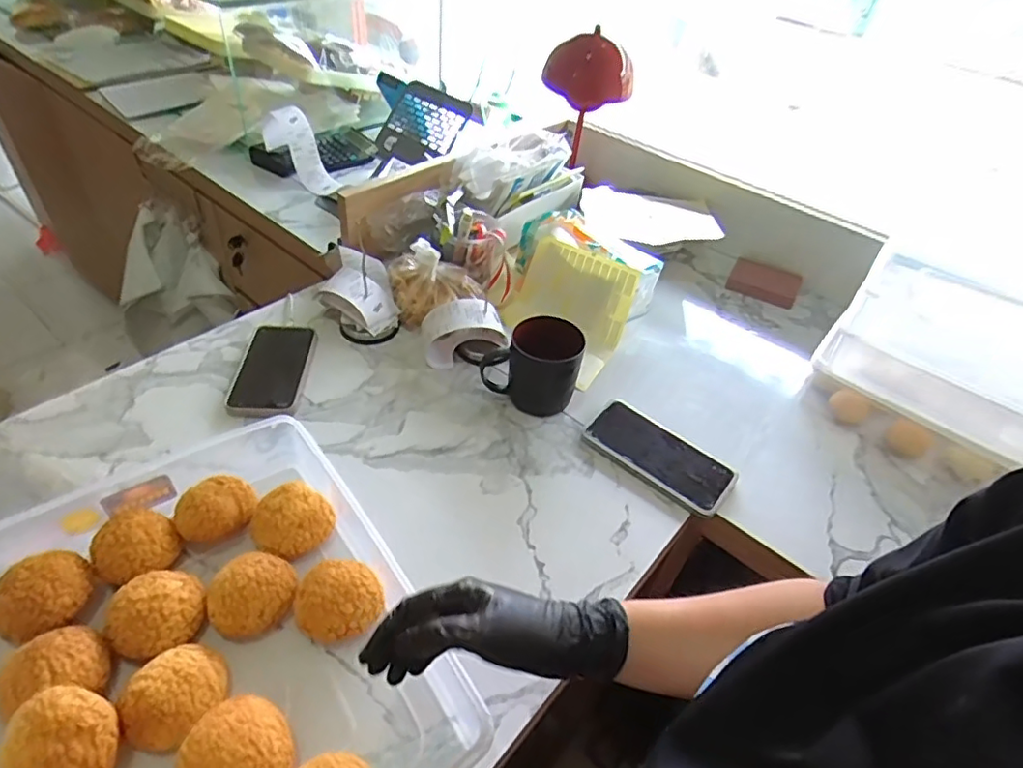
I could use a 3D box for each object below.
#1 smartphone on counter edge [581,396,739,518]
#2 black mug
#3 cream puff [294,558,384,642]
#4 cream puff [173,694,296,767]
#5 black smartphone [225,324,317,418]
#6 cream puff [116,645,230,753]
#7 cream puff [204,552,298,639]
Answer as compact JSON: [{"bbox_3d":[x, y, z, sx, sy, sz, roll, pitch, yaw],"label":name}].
[{"bbox_3d":[0.165,0.080,0.666,0.168,0.013,0.082,33,51,24],"label":"smartphone on counter edge"},{"bbox_3d":[0.025,-0.027,0.698,0.112,0.090,0.072,19,46,12],"label":"black mug"},{"bbox_3d":[-0.145,0.182,0.493,0.069,0.039,0.062,-14,49,-19],"label":"cream puff"},{"bbox_3d":[-0.184,0.257,0.402,0.067,0.057,0.068,4,43,-4],"label":"cream puff"},{"bbox_3d":[-0.290,-0.024,0.711,0.081,0.014,0.163,2,45,-4],"label":"black smartphone"},{"bbox_3d":[-0.247,0.228,0.432,0.063,0.039,0.070,19,46,12],"label":"cream puff"},{"bbox_3d":[-0.216,0.176,0.490,0.056,0.039,0.067,32,50,23],"label":"cream puff"}]

